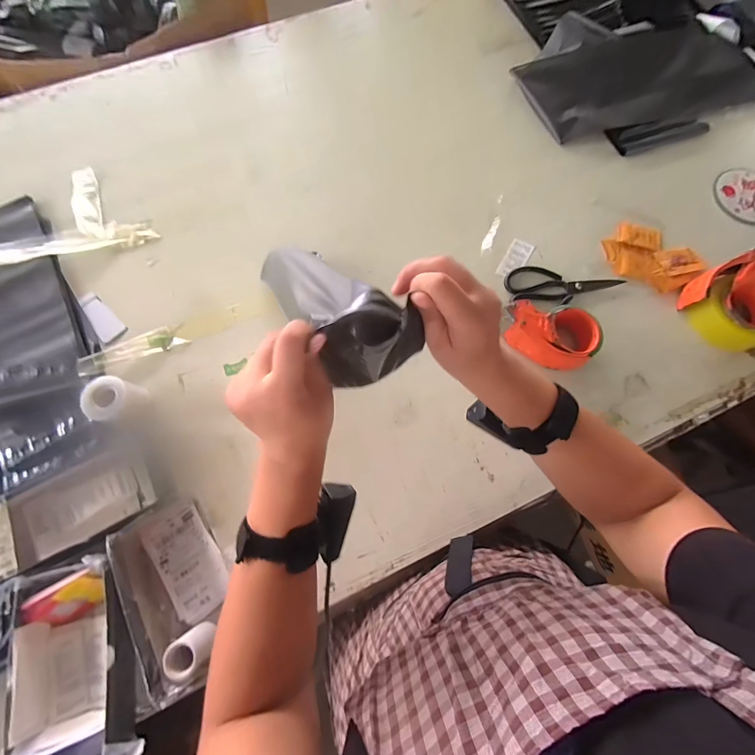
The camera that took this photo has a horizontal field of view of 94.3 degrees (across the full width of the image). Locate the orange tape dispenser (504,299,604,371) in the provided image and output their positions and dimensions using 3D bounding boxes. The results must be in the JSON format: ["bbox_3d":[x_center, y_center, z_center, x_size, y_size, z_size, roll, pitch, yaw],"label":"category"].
[{"bbox_3d":[0.284,-0.072,0.583,0.154,0.061,0.101,24,74,7],"label":"orange tape dispenser"}]

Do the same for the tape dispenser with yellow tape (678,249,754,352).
[{"bbox_3d":[0.616,-0.126,0.598,0.144,0.059,0.151,-19,74,-6],"label":"tape dispenser with yellow tape"}]

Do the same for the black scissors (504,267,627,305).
[{"bbox_3d":[0.339,-0.163,0.636,0.212,0.015,0.082,5,73,1],"label":"black scissors"}]

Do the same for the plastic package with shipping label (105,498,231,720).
[{"bbox_3d":[-0.263,0.282,0.470,0.113,0.067,0.221,-23,74,-7],"label":"plastic package with shipping label"}]

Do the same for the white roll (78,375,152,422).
[{"bbox_3d":[-0.389,0.037,0.523,0.066,0.055,0.064,0,73,0],"label":"white roll"}]

